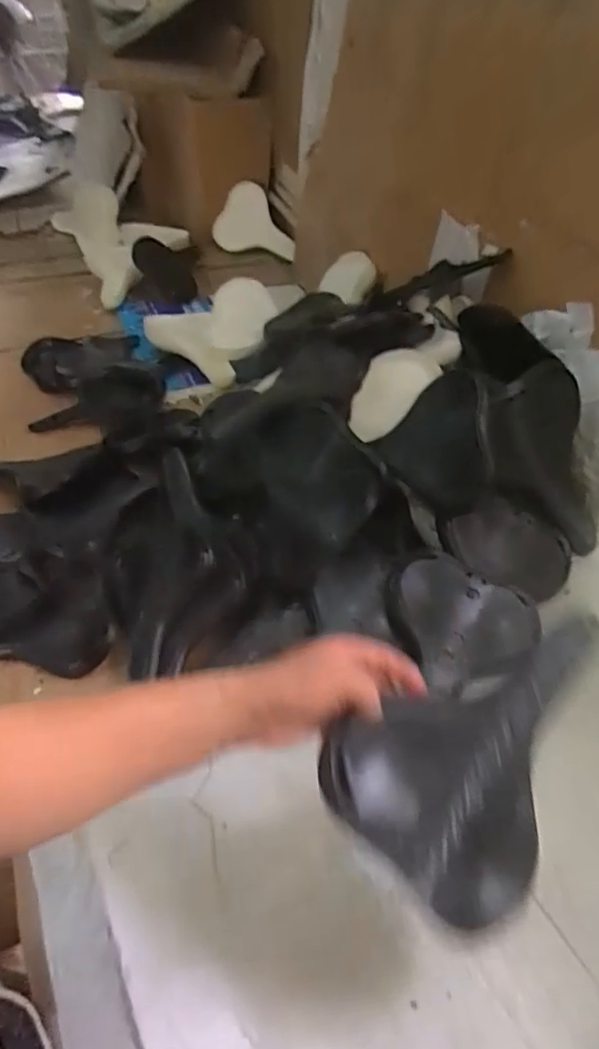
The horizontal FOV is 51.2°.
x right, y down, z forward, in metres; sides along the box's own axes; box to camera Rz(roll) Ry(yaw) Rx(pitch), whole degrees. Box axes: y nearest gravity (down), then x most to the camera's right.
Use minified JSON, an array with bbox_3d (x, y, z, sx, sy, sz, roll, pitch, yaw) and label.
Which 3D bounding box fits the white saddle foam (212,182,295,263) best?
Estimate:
[{"bbox_3d":[-0.134,-0.863,1.783,0.242,0.174,0.056,7,45,4],"label":"white saddle foam"}]

